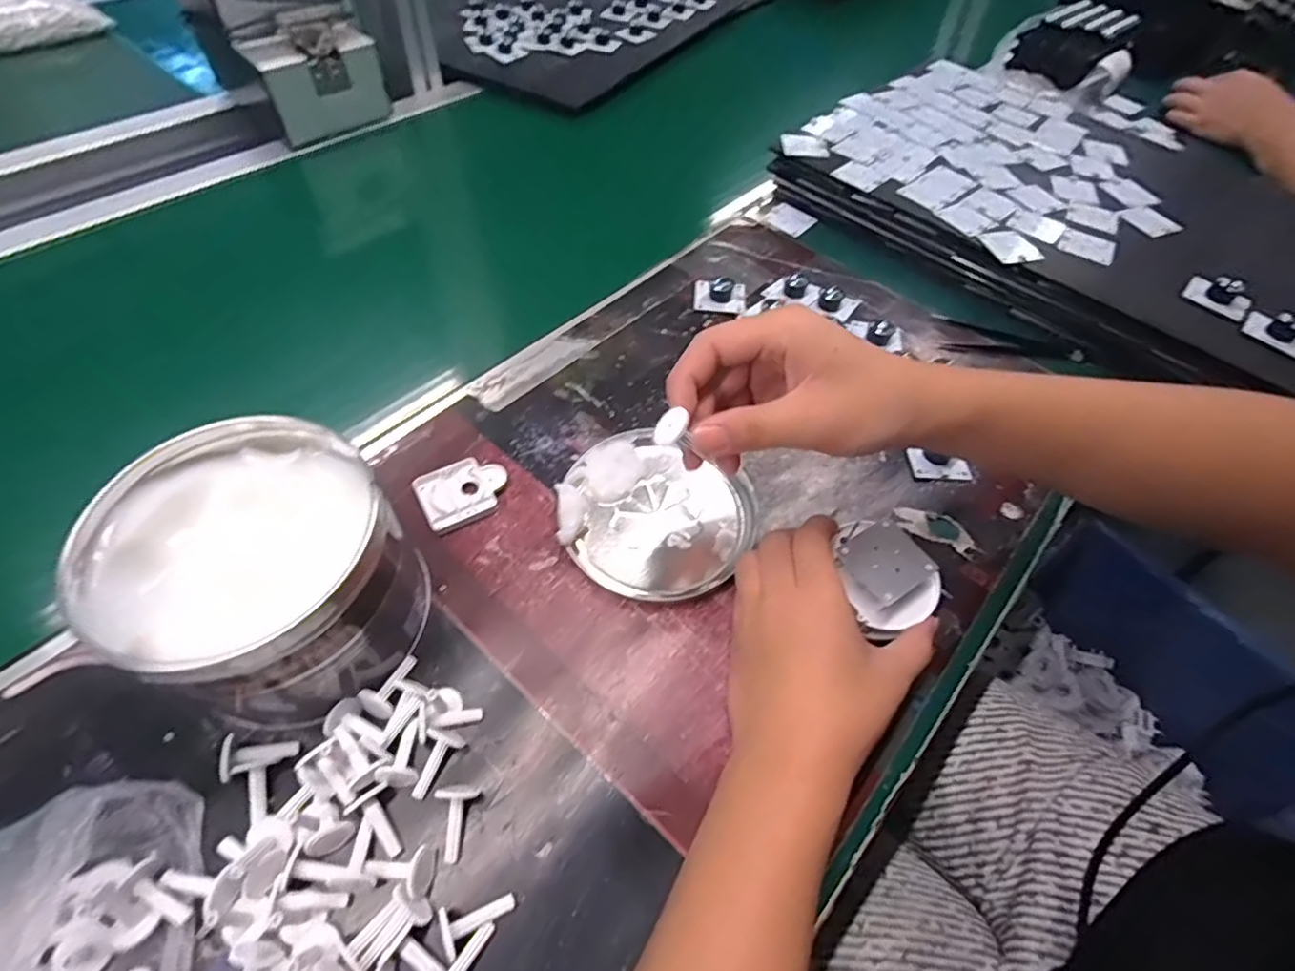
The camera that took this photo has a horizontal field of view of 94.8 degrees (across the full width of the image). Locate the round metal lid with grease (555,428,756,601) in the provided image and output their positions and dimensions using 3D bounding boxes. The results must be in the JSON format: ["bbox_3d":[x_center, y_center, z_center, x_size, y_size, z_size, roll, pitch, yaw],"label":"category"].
[{"bbox_3d":[0.004,0.017,0.391,0.122,0.022,0.113,2,55,-3],"label":"round metal lid with grease"}]

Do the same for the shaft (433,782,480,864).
[{"bbox_3d":[-0.093,0.165,0.292,0.017,0.018,0.033,2,76,-3],"label":"shaft"}]

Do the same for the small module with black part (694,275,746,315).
[{"bbox_3d":[0.065,-0.170,0.523,0.044,0.018,0.038,5,55,-1],"label":"small module with black part"}]

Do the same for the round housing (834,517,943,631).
[{"bbox_3d":[0.138,0.051,0.347,0.064,0.018,0.054,36,60,19],"label":"round housing"}]

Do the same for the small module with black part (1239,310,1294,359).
[{"bbox_3d":[0.505,-0.123,0.473,0.030,0.022,0.048,-32,64,-24],"label":"small module with black part"}]

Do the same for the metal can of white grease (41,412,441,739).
[{"bbox_3d":[-0.190,0.045,0.308,0.125,0.100,0.127,2,55,-3],"label":"metal can of white grease"}]

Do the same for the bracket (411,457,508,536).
[{"bbox_3d":[-0.122,0.004,0.398,0.057,0.009,0.043,-27,62,-21],"label":"bracket"}]

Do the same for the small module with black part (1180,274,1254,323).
[{"bbox_3d":[0.476,-0.160,0.493,0.031,0.017,0.048,-30,63,-22],"label":"small module with black part"}]

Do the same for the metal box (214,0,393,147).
[{"bbox_3d":[-0.355,-0.451,0.625,0.119,0.154,0.072,-38,66,-26],"label":"metal box"}]

